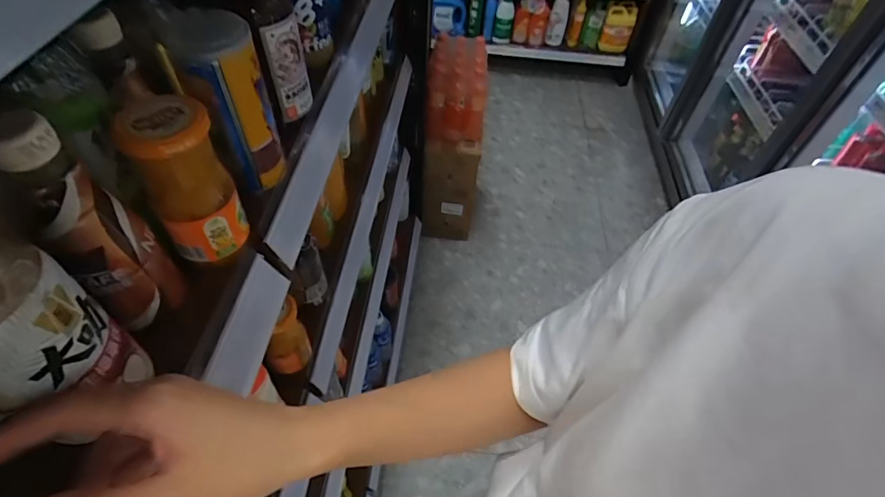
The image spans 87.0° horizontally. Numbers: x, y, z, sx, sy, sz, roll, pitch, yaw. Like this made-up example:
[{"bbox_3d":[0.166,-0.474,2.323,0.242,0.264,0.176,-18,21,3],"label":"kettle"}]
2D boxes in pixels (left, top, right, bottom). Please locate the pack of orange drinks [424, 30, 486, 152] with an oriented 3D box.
[{"bbox_3d":[0.056,-0.495,1.488,0.183,0.298,0.206,10,51,3],"label":"pack of orange drinks"}]

